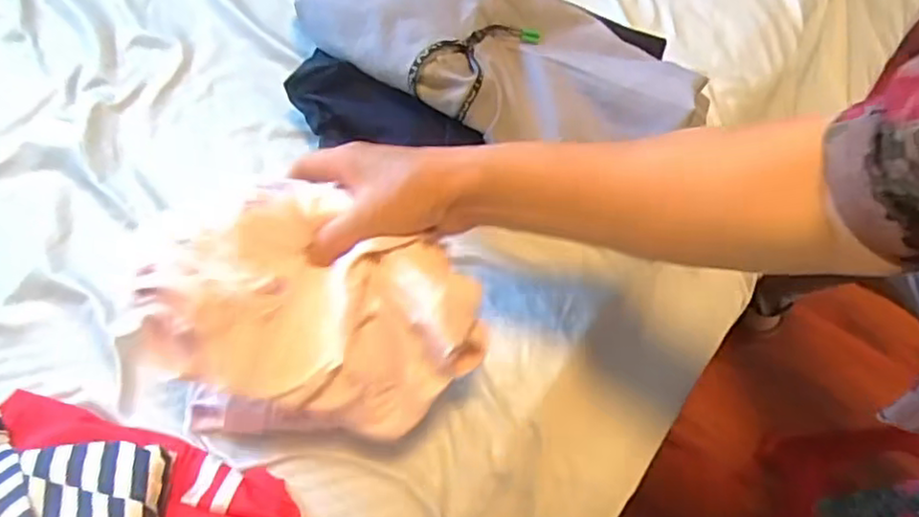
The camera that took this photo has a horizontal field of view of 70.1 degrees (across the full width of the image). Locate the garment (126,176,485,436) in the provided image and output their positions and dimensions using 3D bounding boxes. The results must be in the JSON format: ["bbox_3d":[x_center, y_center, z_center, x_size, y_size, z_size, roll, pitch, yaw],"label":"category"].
[{"bbox_3d":[-0.089,0.032,0.414,0.198,0.078,0.141,-2,64,-4],"label":"garment"}]

